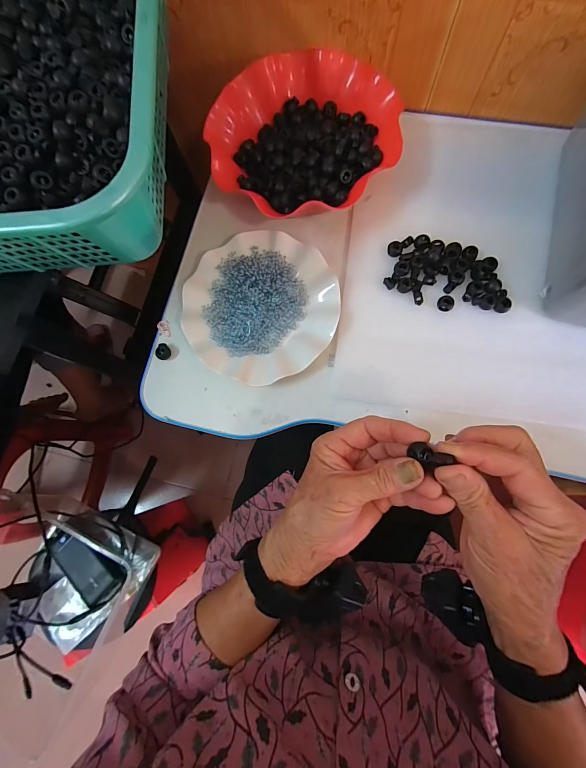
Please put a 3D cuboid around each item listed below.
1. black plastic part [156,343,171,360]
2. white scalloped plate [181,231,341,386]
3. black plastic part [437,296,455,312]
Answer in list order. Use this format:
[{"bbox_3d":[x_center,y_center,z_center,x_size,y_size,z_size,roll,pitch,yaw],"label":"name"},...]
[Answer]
[{"bbox_3d":[-0.158,-0.039,0.388,0.016,0.008,0.020,20,86,6],"label":"black plastic part"},{"bbox_3d":[-0.039,-0.093,0.374,0.175,0.021,0.178,0,84,5],"label":"white scalloped plate"},{"bbox_3d":[0.174,-0.092,0.364,0.018,0.006,0.018,0,84,5],"label":"black plastic part"}]

